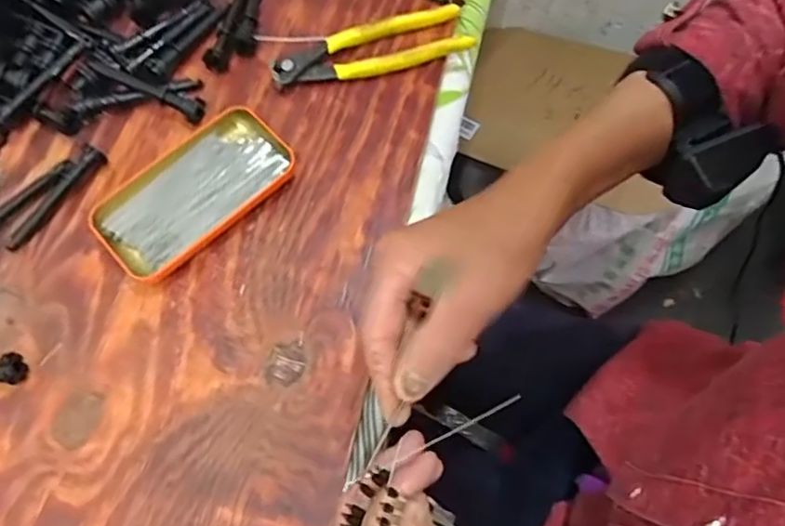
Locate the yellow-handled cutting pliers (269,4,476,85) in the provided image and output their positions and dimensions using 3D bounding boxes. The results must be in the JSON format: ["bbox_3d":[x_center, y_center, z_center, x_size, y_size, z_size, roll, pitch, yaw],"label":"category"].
[{"bbox_3d":[-0.017,-0.173,0.487,0.161,0.018,0.042,-19,69,-6],"label":"yellow-handled cutting pliers"}]

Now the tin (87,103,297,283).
[{"bbox_3d":[-0.144,-0.054,0.438,0.077,0.021,0.142,42,75,16],"label":"tin"}]

